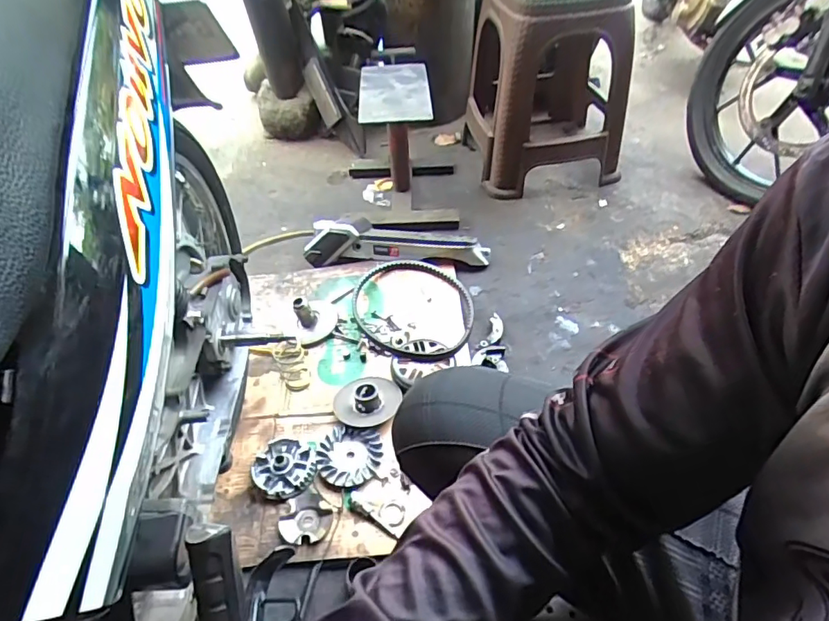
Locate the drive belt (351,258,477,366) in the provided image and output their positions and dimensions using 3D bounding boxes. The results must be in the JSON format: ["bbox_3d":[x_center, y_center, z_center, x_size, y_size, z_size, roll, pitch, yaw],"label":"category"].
[{"bbox_3d":[-0.001,-0.002,1.047,0.243,0.024,0.287,-7,47,-2],"label":"drive belt"}]

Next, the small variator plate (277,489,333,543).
[{"bbox_3d":[-0.162,0.316,0.786,0.066,0.013,0.074,21,52,23],"label":"small variator plate"}]

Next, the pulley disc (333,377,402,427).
[{"bbox_3d":[-0.082,0.156,0.914,0.120,0.033,0.101,-16,48,-10],"label":"pulley disc"}]

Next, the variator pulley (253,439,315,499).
[{"bbox_3d":[-0.211,0.253,0.844,0.103,0.021,0.091,18,51,20],"label":"variator pulley"}]

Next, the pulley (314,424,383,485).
[{"bbox_3d":[-0.106,0.235,0.846,0.106,0.017,0.097,-2,47,3],"label":"pulley"}]

